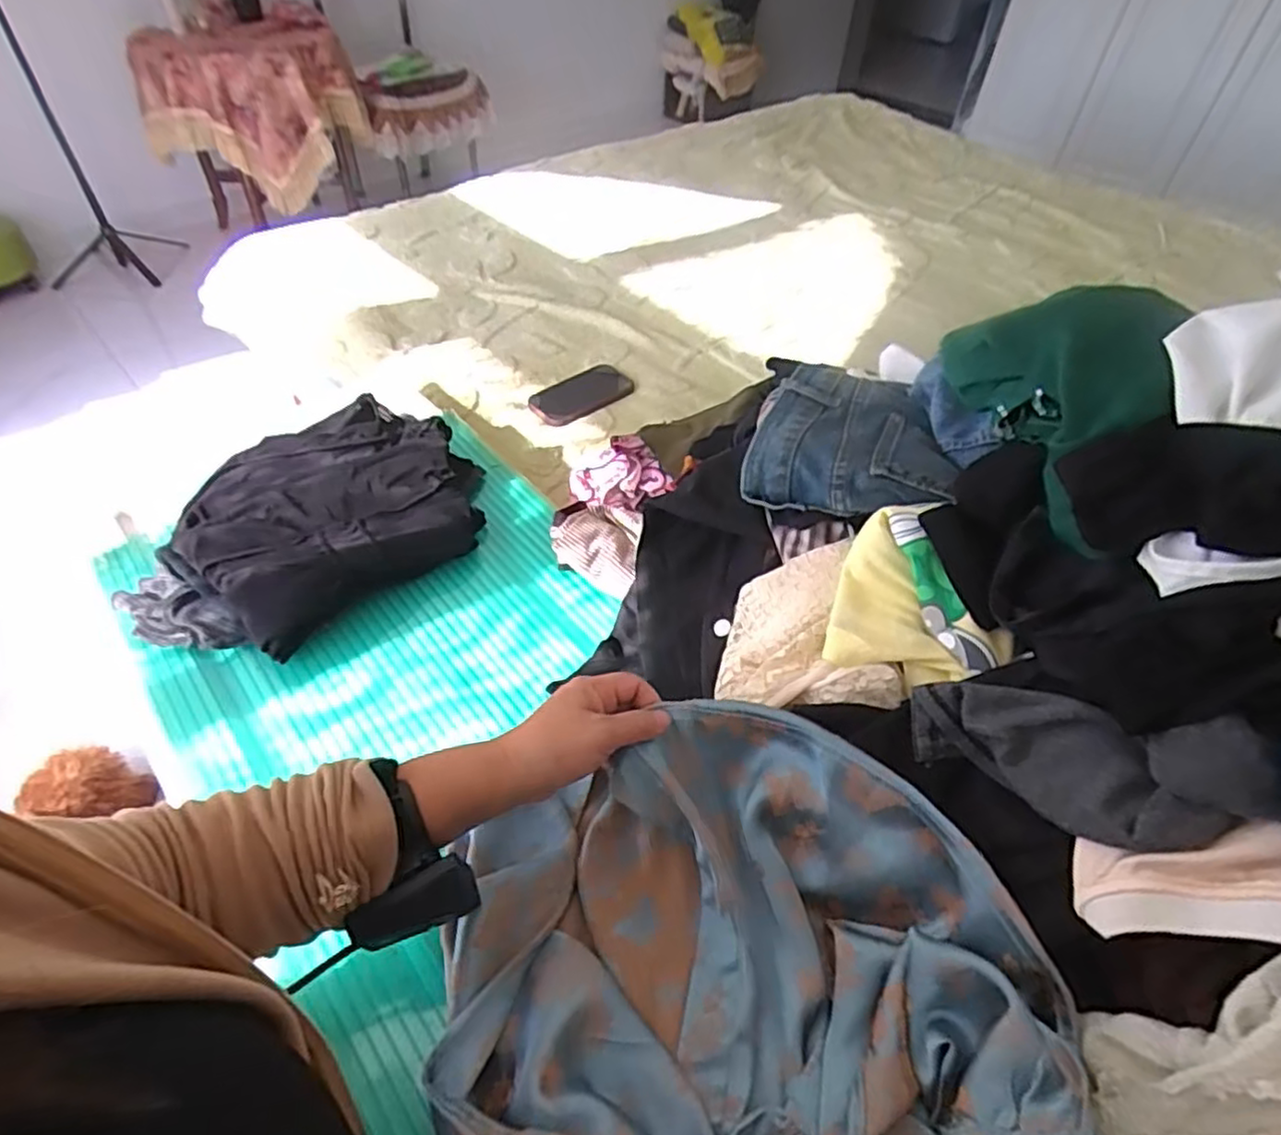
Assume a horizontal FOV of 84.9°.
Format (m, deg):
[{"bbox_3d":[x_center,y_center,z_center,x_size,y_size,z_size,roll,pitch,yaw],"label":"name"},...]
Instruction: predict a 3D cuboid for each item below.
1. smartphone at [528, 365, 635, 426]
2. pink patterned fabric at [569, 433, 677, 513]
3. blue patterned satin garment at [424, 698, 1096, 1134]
[{"bbox_3d":[-0.085,-0.247,0.998,0.146,0.015,0.077,-32,57,-27],"label":"smartphone"},{"bbox_3d":[-0.026,-0.113,0.862,0.099,0.057,0.094,-22,53,-21],"label":"pink patterned fabric"},{"bbox_3d":[0.079,0.283,0.406,0.325,0.088,0.401,-28,55,-25],"label":"blue patterned satin garment"}]

